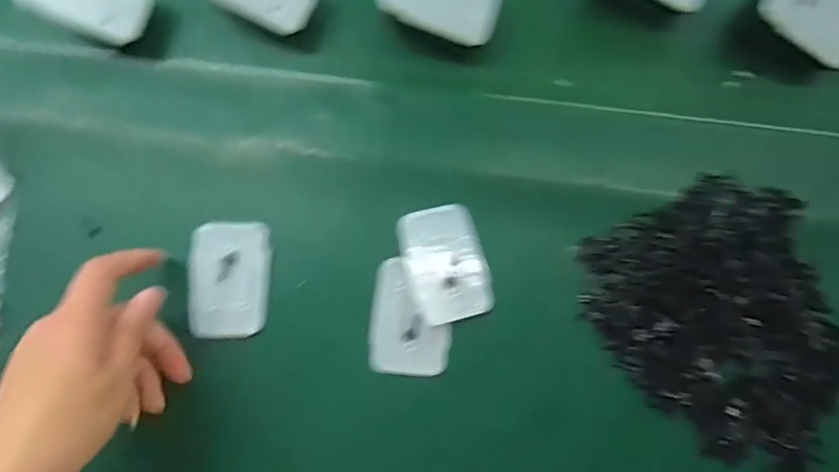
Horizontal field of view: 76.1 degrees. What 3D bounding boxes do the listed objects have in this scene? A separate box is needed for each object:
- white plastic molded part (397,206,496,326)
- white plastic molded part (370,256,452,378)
[{"bbox_3d":[0.017,0.017,0.331,0.047,0.010,0.069,-19,80,-3],"label":"white plastic molded part"},{"bbox_3d":[-0.005,0.050,0.328,0.048,0.008,0.068,6,80,1],"label":"white plastic molded part"}]

